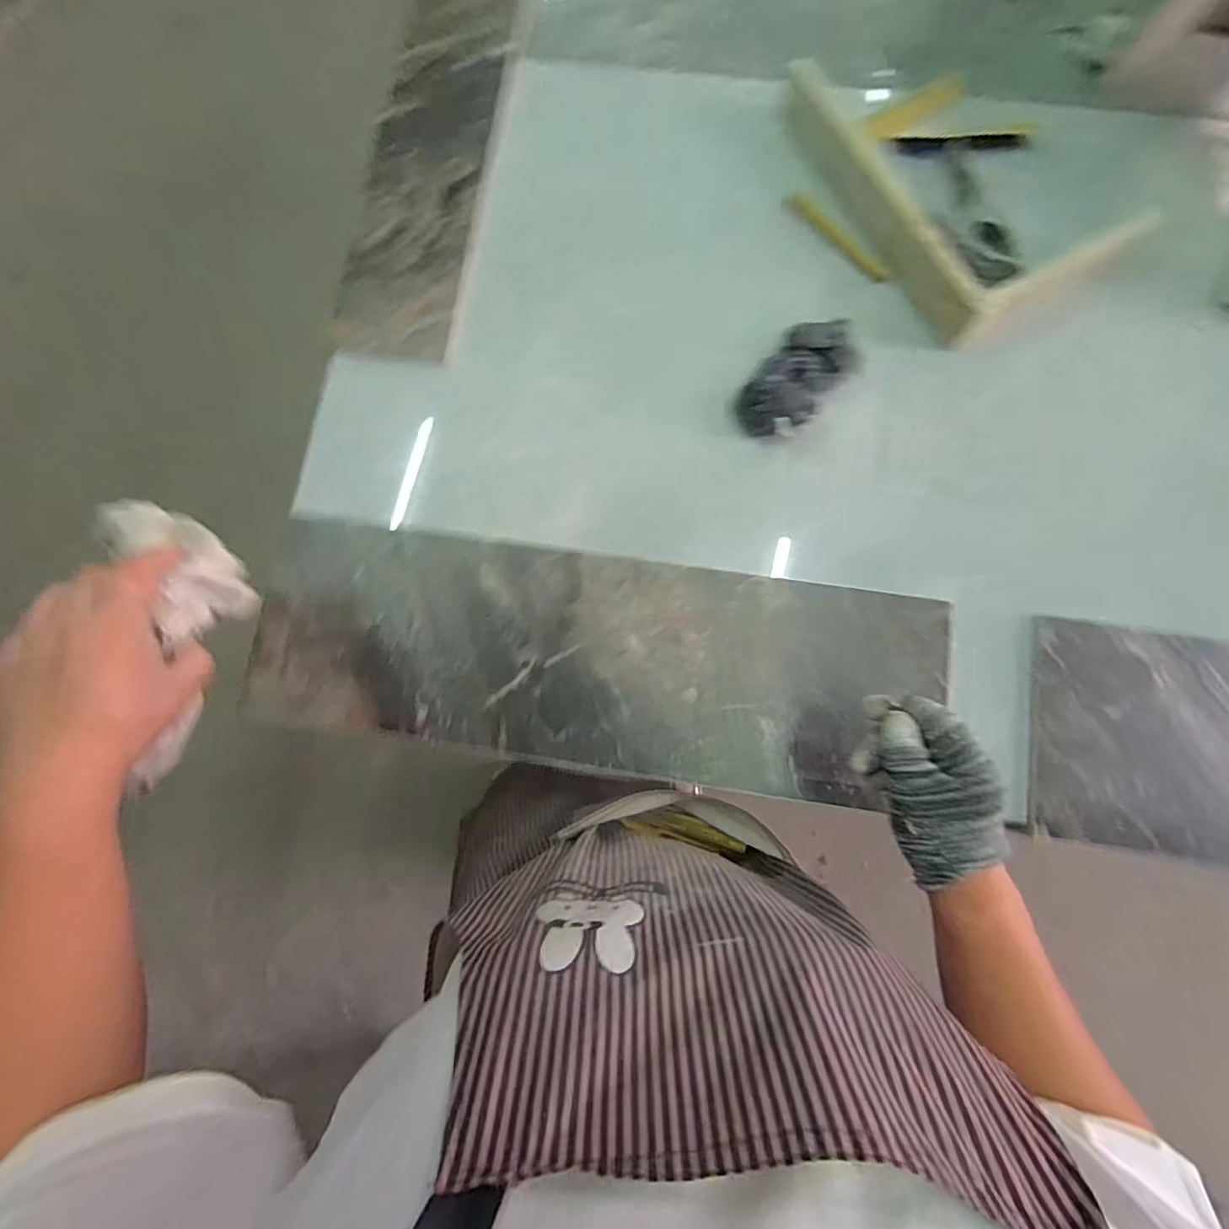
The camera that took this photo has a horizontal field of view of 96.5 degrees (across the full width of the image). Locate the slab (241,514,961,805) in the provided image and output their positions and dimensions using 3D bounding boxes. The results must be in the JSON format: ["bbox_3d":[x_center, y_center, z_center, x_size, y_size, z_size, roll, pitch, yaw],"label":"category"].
[{"bbox_3d":[-0.019,0.041,0.493,0.601,0.013,0.192,6,82,2],"label":"slab"}]

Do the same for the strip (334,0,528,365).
[{"bbox_3d":[-0.184,-0.548,0.589,0.122,0.019,0.595,9,82,3],"label":"strip"}]

